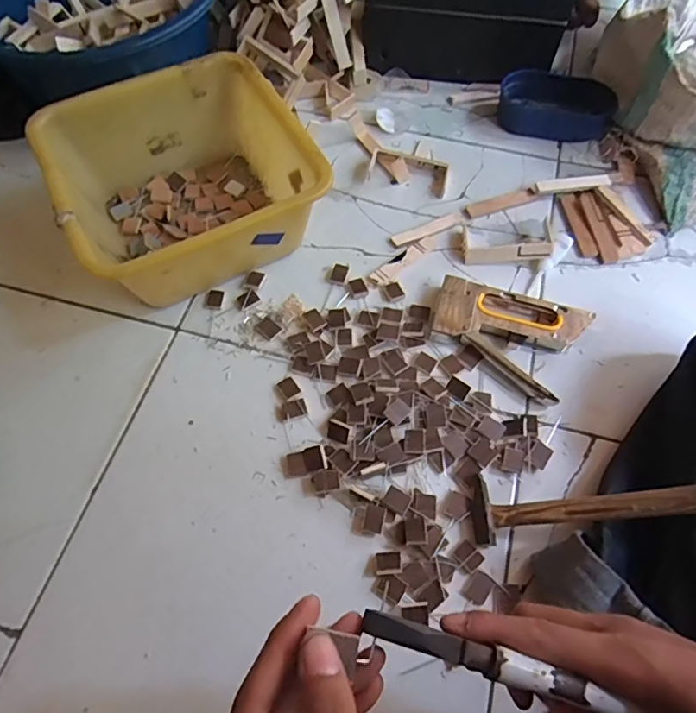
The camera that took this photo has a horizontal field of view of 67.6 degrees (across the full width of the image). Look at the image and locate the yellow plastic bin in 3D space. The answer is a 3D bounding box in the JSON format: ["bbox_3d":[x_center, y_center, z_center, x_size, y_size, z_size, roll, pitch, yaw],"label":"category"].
[{"bbox_3d":[-0.187,-0.196,0.607,0.257,0.127,0.257,-26,65,-14],"label":"yellow plastic bin"}]

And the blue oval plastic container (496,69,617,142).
[{"bbox_3d":[0.298,-0.358,0.751,0.157,0.053,0.077,7,62,3],"label":"blue oval plastic container"}]

